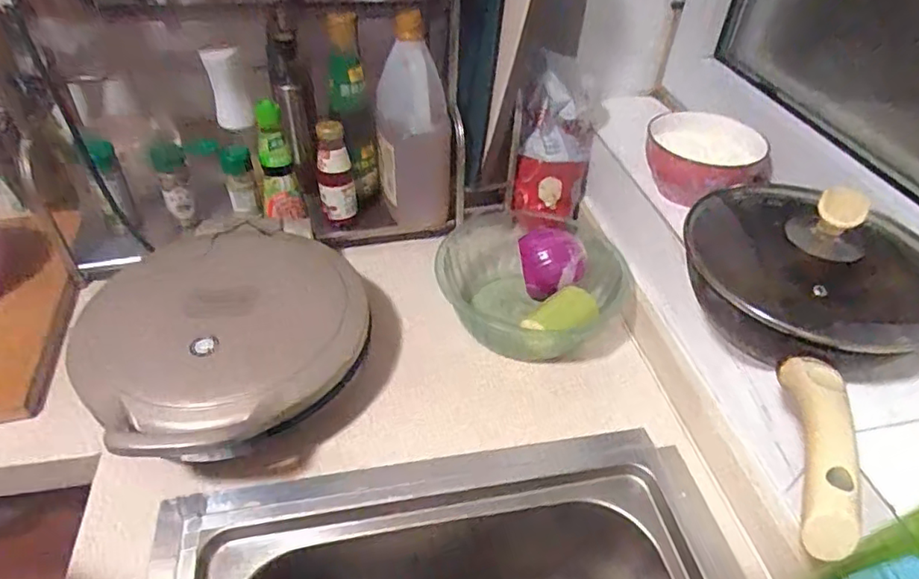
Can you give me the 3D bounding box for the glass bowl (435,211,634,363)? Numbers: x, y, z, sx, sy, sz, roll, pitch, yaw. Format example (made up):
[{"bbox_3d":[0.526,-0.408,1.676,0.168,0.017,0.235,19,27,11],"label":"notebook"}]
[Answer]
[{"bbox_3d":[0.096,-0.011,0.730,0.208,0.102,0.236,-5,43,-9],"label":"glass bowl"}]

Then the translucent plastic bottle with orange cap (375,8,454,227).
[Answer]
[{"bbox_3d":[-0.060,-0.204,0.765,0.103,0.249,0.077,2,42,-1],"label":"translucent plastic bottle with orange cap"}]

